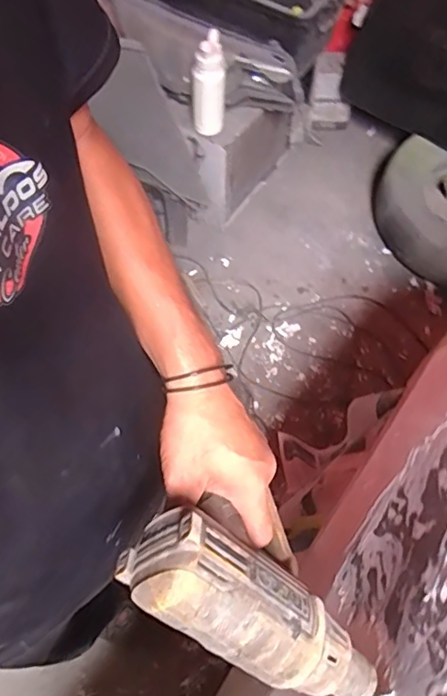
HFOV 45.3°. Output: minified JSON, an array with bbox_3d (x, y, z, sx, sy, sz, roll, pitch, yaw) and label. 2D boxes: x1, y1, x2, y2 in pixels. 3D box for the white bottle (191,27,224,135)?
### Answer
[{"bbox_3d":[-0.041,-0.685,1.410,0.087,0.229,0.086,-2,64,0],"label":"white bottle"}]

